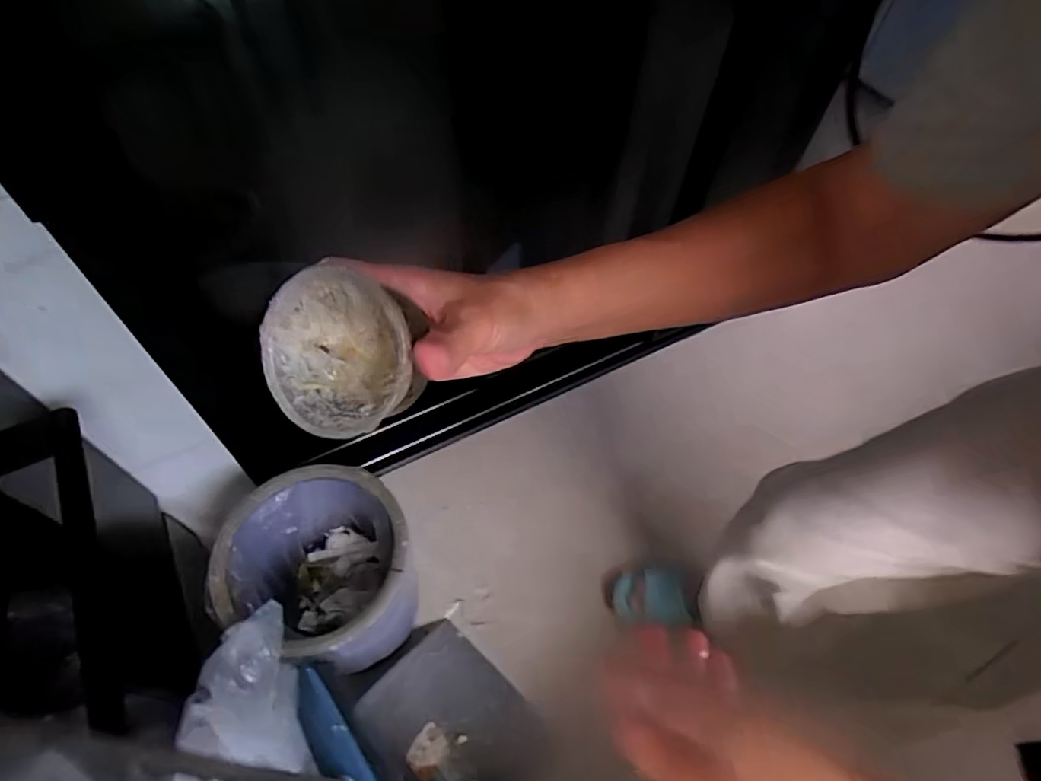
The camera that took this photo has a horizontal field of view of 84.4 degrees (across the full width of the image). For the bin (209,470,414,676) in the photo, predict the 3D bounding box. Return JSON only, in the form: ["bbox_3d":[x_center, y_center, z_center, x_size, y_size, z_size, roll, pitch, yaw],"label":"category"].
[{"bbox_3d":[-0.268,0.267,0.808,0.232,0.230,0.201,13,59,6],"label":"bin"}]

